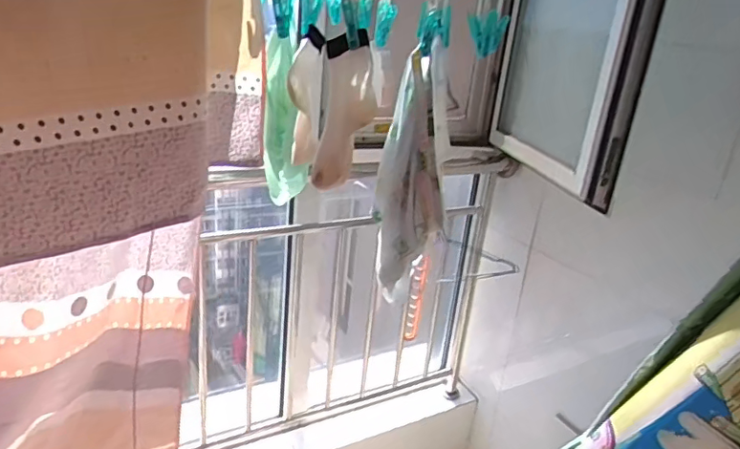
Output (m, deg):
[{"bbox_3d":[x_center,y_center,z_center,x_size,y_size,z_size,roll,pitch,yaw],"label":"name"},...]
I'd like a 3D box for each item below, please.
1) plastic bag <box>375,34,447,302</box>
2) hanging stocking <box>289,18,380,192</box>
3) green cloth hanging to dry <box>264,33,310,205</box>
[{"bbox_3d":[0.056,-0.053,0.692,0.090,0.293,0.045,6,21,1],"label":"plastic bag"},{"bbox_3d":[-0.057,-0.153,0.697,0.071,0.174,0.169,-3,22,-22],"label":"hanging stocking"},{"bbox_3d":[-0.147,-0.178,0.934,0.087,0.276,0.030,10,21,10],"label":"green cloth hanging to dry"}]

